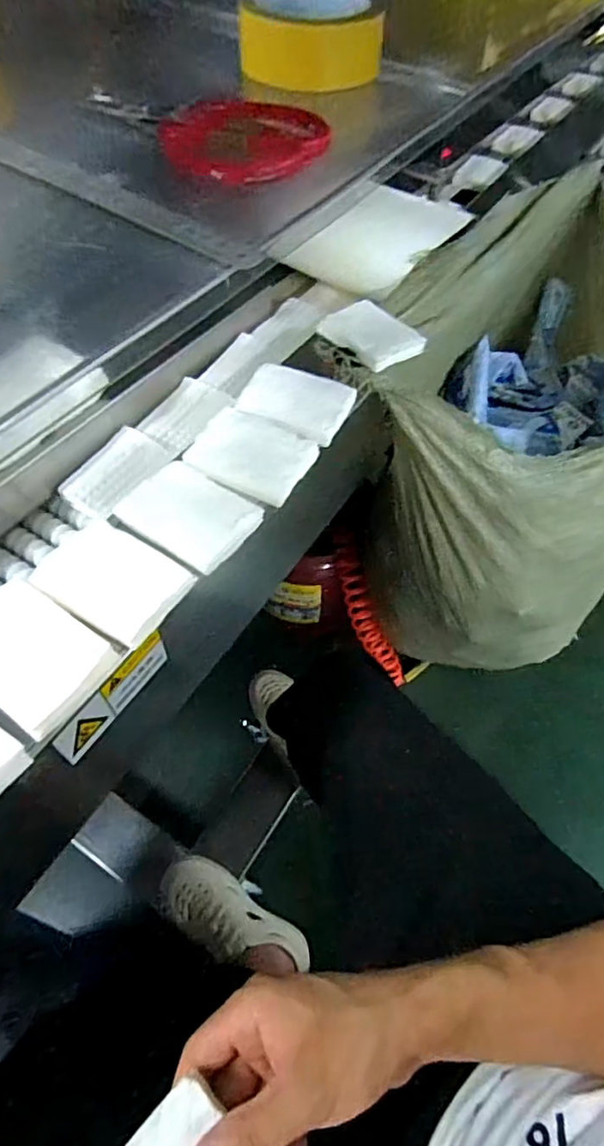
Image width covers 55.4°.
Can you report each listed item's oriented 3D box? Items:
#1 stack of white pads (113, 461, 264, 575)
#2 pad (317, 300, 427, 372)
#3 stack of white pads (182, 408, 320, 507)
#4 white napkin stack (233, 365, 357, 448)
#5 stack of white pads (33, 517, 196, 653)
[{"bbox_3d":[-0.091,-0.049,0.472,0.101,0.010,0.073,31,59,17],"label":"stack of white pads"},{"bbox_3d":[0.072,-0.254,0.606,0.076,0.020,0.098,-29,62,-22],"label":"pad"},{"bbox_3d":[-0.047,-0.111,0.517,0.108,0.014,0.081,27,58,14],"label":"stack of white pads"},{"bbox_3d":[-0.007,-0.165,0.545,0.100,0.011,0.074,22,57,11],"label":"white napkin stack"},{"bbox_3d":[-0.141,0.003,0.428,0.104,0.007,0.075,29,59,15],"label":"stack of white pads"}]

